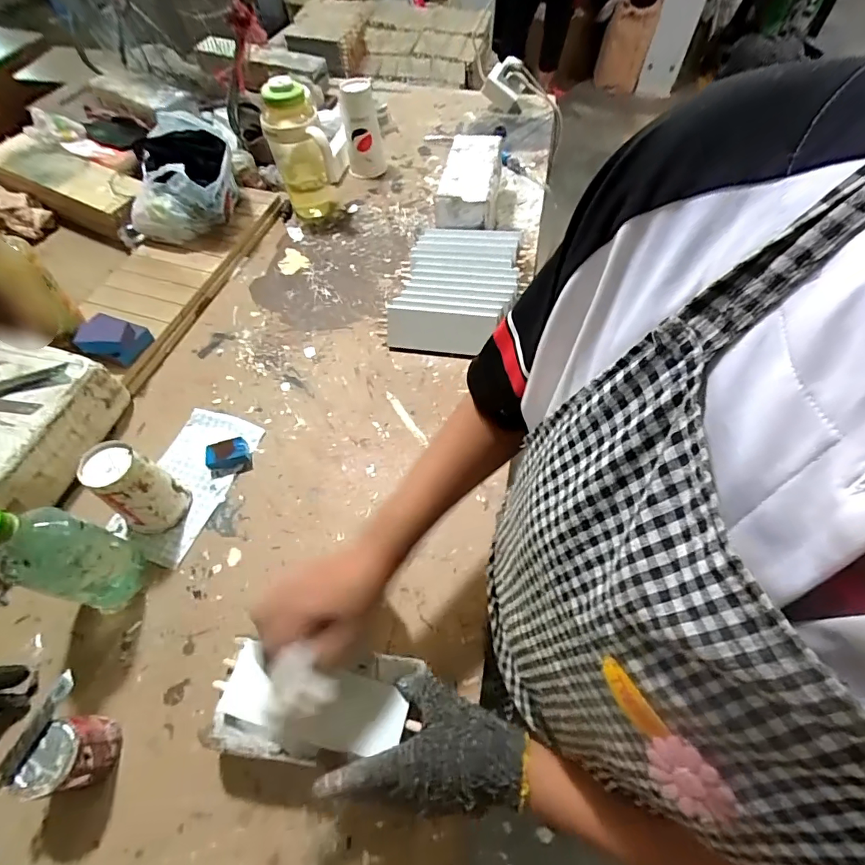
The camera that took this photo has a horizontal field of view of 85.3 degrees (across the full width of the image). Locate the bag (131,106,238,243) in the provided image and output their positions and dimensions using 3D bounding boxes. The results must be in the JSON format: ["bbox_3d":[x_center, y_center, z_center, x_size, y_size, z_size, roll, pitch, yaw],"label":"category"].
[{"bbox_3d":[-0.481,-0.485,0.904,0.212,0.156,0.200,-12,59,-8],"label":"bag"}]

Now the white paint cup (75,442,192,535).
[{"bbox_3d":[-0.372,0.074,0.588,0.067,0.124,0.076,25,62,19],"label":"white paint cup"}]

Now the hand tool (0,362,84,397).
[{"bbox_3d":[-0.550,-0.070,0.643,0.131,0.012,0.033,-18,60,-11],"label":"hand tool"}]

